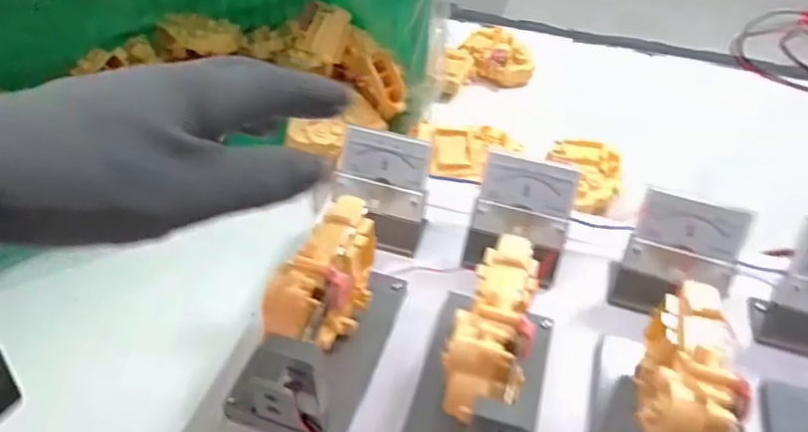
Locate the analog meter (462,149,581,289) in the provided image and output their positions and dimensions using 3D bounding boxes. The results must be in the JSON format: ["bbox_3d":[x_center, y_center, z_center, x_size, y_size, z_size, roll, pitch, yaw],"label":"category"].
[{"bbox_3d":[0.076,0.004,0.392,0.062,0.073,0.046,9,45,7],"label":"analog meter"}]

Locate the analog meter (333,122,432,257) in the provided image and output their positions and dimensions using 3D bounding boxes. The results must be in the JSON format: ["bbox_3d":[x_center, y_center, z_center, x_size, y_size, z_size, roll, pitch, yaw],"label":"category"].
[{"bbox_3d":[-0.015,-0.017,0.403,0.060,0.069,0.038,13,45,10],"label":"analog meter"}]

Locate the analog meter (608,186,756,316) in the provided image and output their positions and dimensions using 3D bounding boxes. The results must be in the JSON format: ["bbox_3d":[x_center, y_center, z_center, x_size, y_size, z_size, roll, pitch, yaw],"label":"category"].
[{"bbox_3d":[0.174,0.028,0.375,0.063,0.073,0.042,16,46,13],"label":"analog meter"}]

